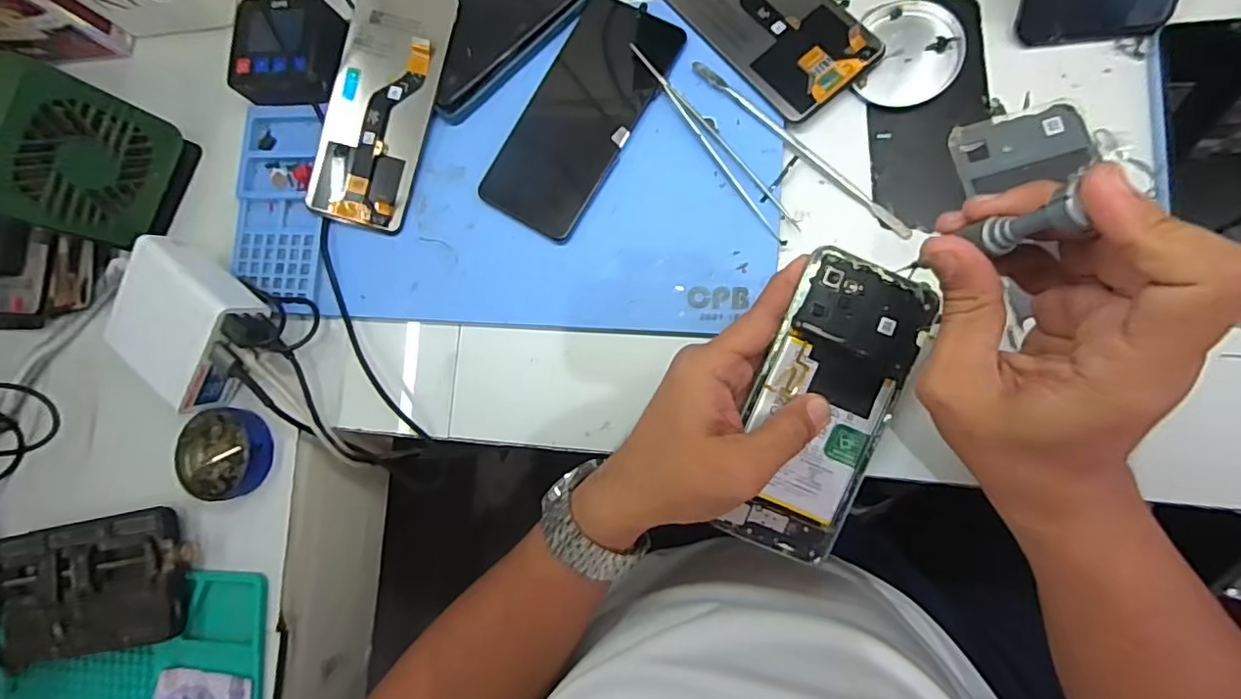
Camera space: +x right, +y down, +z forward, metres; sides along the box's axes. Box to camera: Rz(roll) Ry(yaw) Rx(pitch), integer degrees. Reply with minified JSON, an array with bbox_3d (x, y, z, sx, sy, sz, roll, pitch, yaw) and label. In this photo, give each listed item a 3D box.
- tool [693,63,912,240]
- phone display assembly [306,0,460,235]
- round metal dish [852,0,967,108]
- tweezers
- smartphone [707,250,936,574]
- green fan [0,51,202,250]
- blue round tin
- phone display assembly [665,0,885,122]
[{"bbox_3d":[0.110,-0.124,0.352,0.168,0.004,0.008,43,93,12],"label":"tool"},{"bbox_3d":[-0.164,-0.166,0.389,0.073,0.009,0.164,16,88,12],"label":"phone display assembly"},{"bbox_3d":[0.176,-0.179,0.348,0.055,0.013,0.063,11,87,12],"label":"round metal dish"},{"bbox_3d":[0.059,-0.129,0.355,0.018,0.012,0.149,-37,79,5],"label":"tweezers"},{"bbox_3d":[0.112,0.032,0.312,0.074,0.014,0.162,16,92,9],"label":"smartphone"},{"bbox_3d":[-0.355,-0.123,0.377,0.042,0.100,0.095,18,85,11],"label":"green fan"},{"bbox_3d":[-0.273,0.072,0.392,0.056,0.016,0.060,8,86,12],"label":"blue round tin"},{"bbox_3d":[0.083,-0.220,0.366,0.073,0.006,0.164,-38,75,2],"label":"phone display assembly"}]

